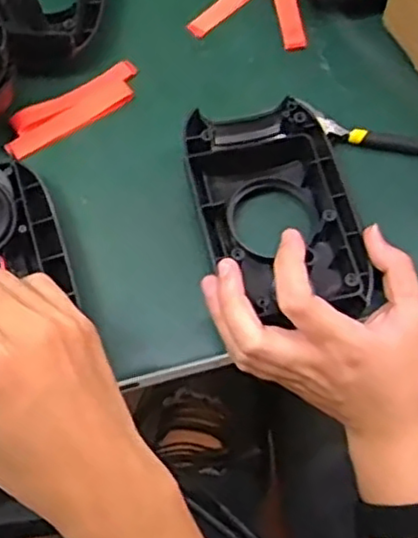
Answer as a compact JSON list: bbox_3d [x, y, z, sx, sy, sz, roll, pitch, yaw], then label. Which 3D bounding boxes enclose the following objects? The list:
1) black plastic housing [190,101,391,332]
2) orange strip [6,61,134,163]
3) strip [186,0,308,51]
[{"bbox_3d":[0.044,-0.038,0.438,0.098,0.041,0.153,-14,67,-4],"label":"black plastic housing"},{"bbox_3d":[-0.101,-0.120,0.503,0.109,0.004,0.032,-32,69,-12],"label":"orange strip"},{"bbox_3d":[0.031,-0.215,0.535,0.087,0.018,0.086,2,66,2],"label":"strip"}]

